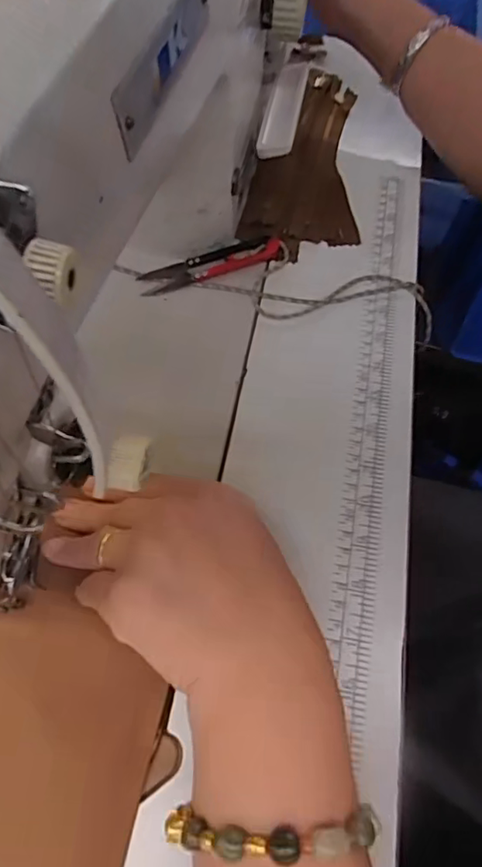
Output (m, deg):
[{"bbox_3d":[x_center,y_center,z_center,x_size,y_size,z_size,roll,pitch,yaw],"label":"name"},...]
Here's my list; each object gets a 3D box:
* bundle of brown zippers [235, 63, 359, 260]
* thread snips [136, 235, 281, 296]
[{"bbox_3d":[0.060,-0.232,0.478,0.086,0.015,0.220,14,61,-2],"label":"bundle of brown zippers"},{"bbox_3d":[-0.022,-0.125,0.419,0.106,0.009,0.026,-22,63,-15],"label":"thread snips"}]

